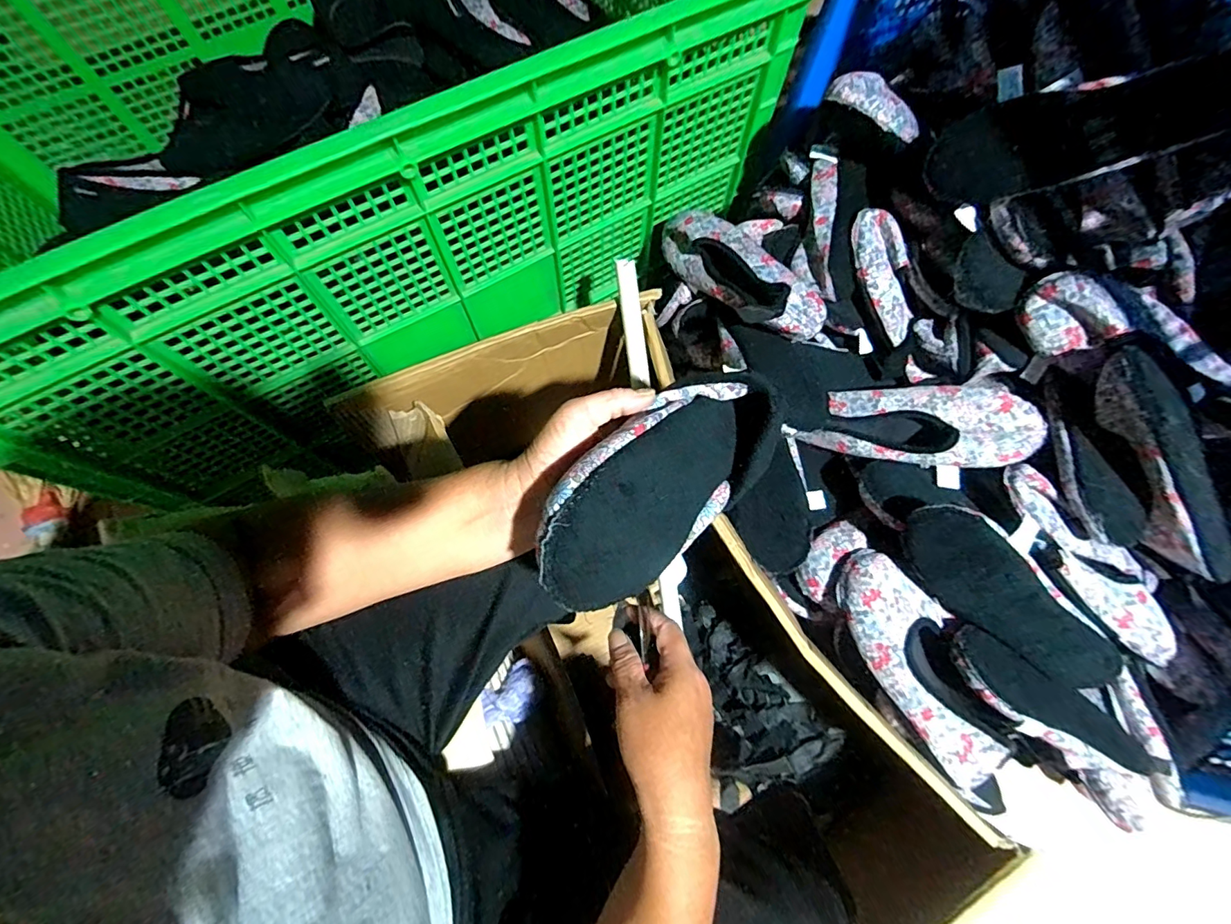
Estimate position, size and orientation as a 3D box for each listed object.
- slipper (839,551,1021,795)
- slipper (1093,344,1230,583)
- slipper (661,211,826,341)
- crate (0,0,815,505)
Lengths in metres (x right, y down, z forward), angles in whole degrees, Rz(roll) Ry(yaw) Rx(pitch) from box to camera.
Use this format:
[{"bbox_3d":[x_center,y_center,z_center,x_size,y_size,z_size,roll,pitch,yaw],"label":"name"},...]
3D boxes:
[{"bbox_3d":[0.337,0.221,0.572,0.101,0.064,0.247,-32,75,-11],"label":"slipper"},{"bbox_3d":[0.554,0.012,0.527,0.054,0.078,0.263,-31,100,-11],"label":"slipper"},{"bbox_3d":[0.156,-0.242,0.673,0.097,0.076,0.250,-36,60,-12],"label":"slipper"},{"bbox_3d":[-0.361,-0.501,0.687,1.103,0.329,0.678,-33,75,-11],"label":"crate"}]

